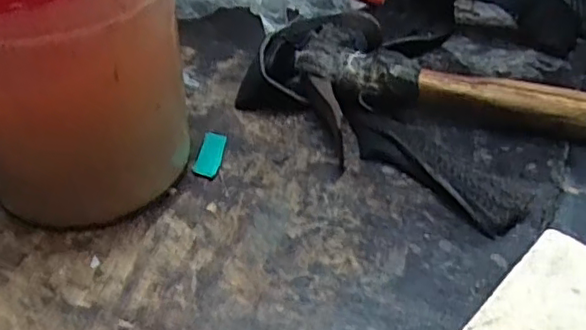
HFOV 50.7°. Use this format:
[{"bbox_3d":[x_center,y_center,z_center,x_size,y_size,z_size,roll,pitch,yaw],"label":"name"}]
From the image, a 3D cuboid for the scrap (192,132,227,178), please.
[{"bbox_3d":[-0.047,-0.006,0.352,0.014,0.005,0.036,3,41,5],"label":"scrap"}]

